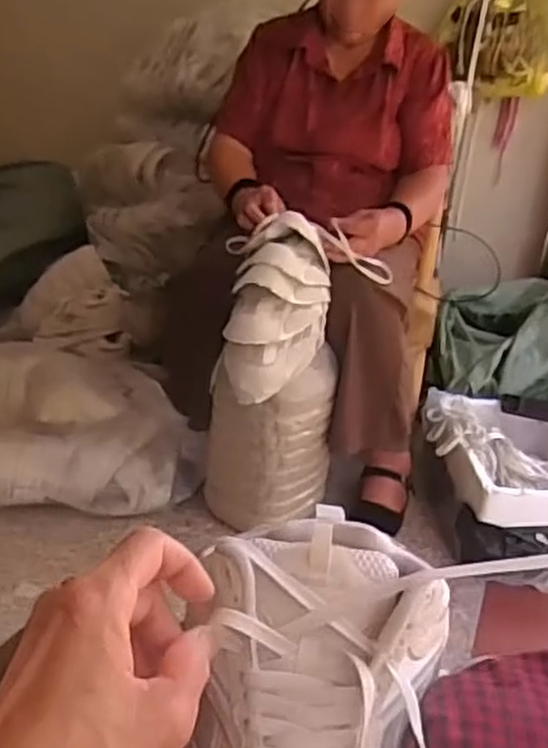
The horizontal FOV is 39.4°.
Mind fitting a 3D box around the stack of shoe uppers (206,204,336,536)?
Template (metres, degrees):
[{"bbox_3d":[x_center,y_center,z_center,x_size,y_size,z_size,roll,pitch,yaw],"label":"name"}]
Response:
[{"bbox_3d":[0.009,0.022,1.240,0.203,0.488,0.144,-5,27,-23],"label":"stack of shoe uppers"}]

